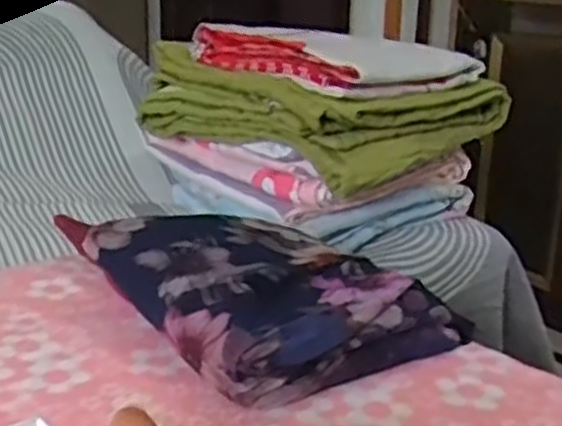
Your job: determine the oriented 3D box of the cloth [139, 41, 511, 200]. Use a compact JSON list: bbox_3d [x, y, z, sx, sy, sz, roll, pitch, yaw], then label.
[{"bbox_3d":[0.054,-0.174,1.255,0.388,0.112,0.485,-10,19,-37],"label":"cloth"}]

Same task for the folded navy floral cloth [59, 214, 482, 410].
[{"bbox_3d":[-0.014,0.052,0.608,0.200,0.061,0.228,-13,23,-34],"label":"folded navy floral cloth"}]

